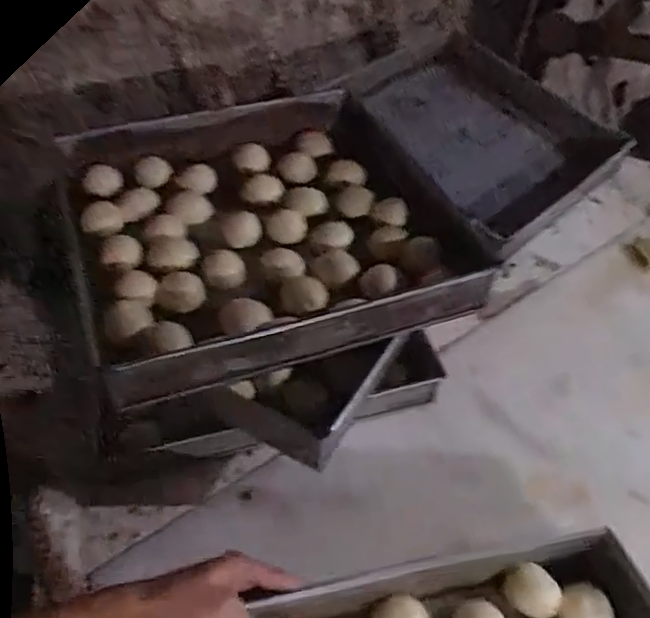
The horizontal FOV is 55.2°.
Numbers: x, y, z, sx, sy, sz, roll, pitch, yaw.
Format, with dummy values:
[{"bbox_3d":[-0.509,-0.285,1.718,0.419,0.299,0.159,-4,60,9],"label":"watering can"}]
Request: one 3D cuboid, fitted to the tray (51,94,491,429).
[{"bbox_3d":[-0.083,-0.110,0.783,0.433,0.078,0.428,-15,47,-16],"label":"tray"}]

